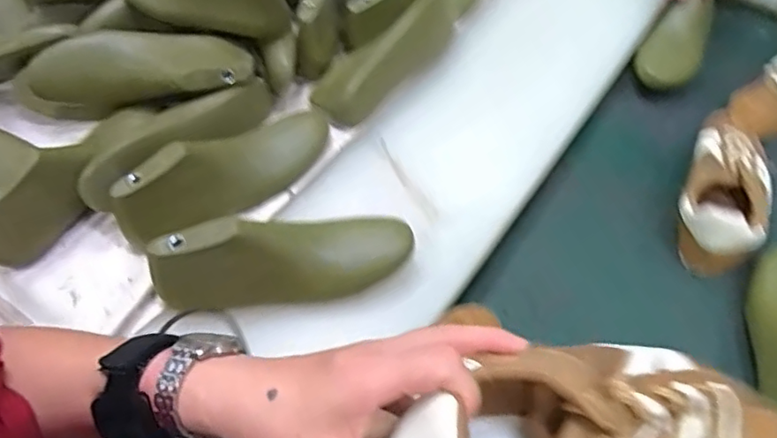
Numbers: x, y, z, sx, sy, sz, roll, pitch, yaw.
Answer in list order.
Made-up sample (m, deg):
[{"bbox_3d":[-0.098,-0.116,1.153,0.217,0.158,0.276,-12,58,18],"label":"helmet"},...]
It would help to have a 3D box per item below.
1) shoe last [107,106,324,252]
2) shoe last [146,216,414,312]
[{"bbox_3d":[-0.181,-0.061,0.684,0.270,0.088,0.071,-36,61,-22],"label":"shoe last"},{"bbox_3d":[-0.103,0.041,0.611,0.264,0.083,0.068,-4,53,-18],"label":"shoe last"}]

